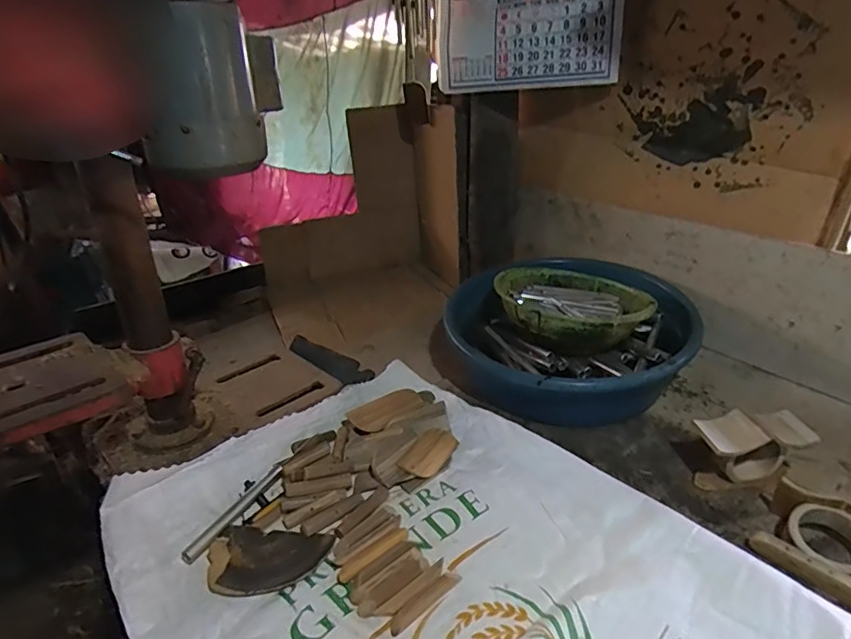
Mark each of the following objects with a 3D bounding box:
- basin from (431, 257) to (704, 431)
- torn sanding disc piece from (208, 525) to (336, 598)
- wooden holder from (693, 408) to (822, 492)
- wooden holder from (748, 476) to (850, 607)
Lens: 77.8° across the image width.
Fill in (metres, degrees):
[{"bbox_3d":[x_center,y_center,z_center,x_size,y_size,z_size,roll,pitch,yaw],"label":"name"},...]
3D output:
[{"bbox_3d":[0.210,0.020,0.762,0.312,0.119,0.318,-3,28,1],"label":"basin"},{"bbox_3d":[-0.154,0.233,0.513,0.114,0.009,0.069,-1,28,5],"label":"torn sanding disc piece"},{"bbox_3d":[0.353,0.141,0.568,0.118,0.074,0.052,-4,27,-4],"label":"wooden holder"},{"bbox_3d":[0.367,0.204,0.481,0.077,0.045,0.108,-26,35,-38],"label":"wooden holder"}]

